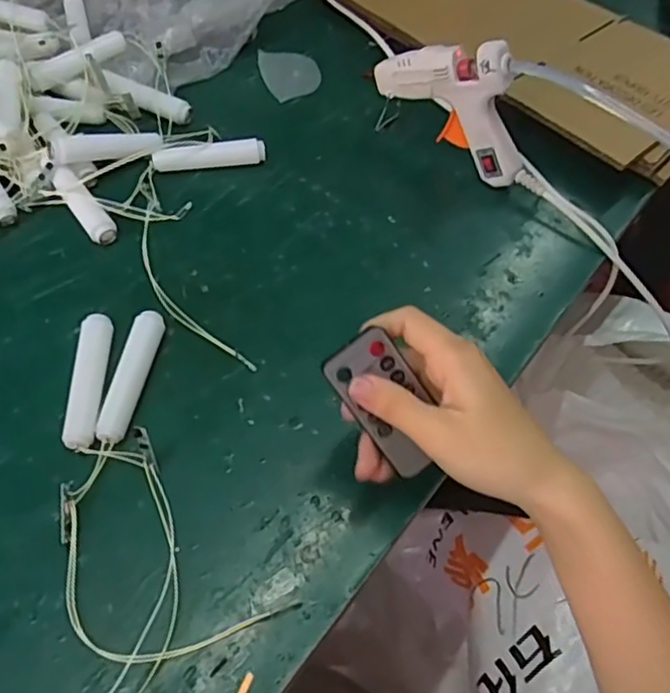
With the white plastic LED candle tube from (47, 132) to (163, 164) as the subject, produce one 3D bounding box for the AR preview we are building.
[{"bbox_3d":[-0.176,-0.155,0.489,0.085,0.016,0.021,-19,58,-31],"label":"white plastic LED candle tube"}]

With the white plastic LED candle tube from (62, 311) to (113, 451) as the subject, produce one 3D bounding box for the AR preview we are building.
[{"bbox_3d":[-0.153,0.021,0.392,0.021,0.016,0.090,-1,55,-5],"label":"white plastic LED candle tube"}]

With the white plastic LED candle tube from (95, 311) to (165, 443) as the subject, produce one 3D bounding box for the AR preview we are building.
[{"bbox_3d":[-0.128,0.018,0.393,0.019,0.014,0.089,9,55,2],"label":"white plastic LED candle tube"}]

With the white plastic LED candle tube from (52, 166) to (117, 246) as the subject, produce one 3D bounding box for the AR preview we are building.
[{"bbox_3d":[-0.186,-0.105,0.467,0.021,0.023,0.071,-29,62,-22],"label":"white plastic LED candle tube"}]

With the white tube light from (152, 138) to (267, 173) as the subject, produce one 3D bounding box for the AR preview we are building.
[{"bbox_3d":[-0.101,-0.154,0.512,0.089,0.017,0.015,-11,57,-12],"label":"white tube light"}]

